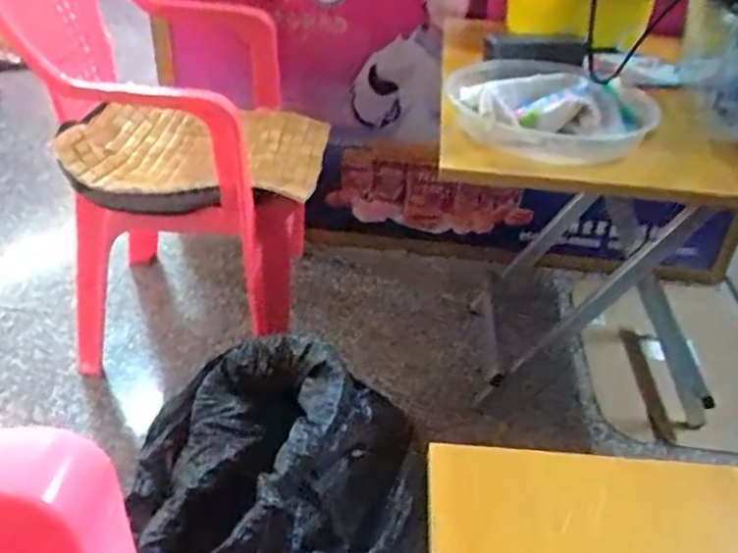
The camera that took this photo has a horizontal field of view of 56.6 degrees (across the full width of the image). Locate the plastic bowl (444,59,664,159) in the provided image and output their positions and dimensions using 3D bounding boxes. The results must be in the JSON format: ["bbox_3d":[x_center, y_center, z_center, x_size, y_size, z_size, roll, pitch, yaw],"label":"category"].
[{"bbox_3d":[0.205,-0.200,0.789,0.221,0.054,0.230,9,35,6],"label":"plastic bowl"}]

